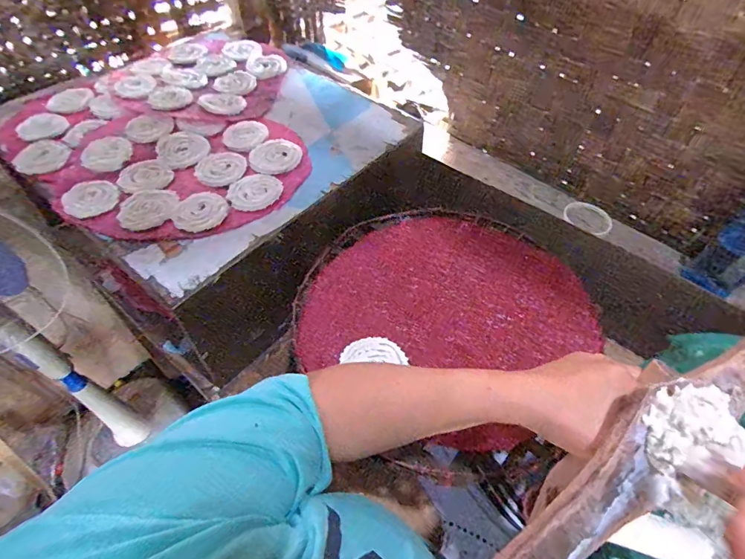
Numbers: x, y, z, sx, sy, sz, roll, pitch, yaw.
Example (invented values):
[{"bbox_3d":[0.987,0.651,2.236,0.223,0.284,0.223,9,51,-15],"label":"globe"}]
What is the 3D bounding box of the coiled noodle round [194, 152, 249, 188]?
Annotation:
[{"bbox_3d":[-0.241,-0.179,0.674,0.077,0.007,0.085,-23,56,-18],"label":"coiled noodle round"}]

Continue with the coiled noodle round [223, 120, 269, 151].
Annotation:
[{"bbox_3d":[-0.216,-0.248,0.730,0.069,0.011,0.079,13,53,9],"label":"coiled noodle round"}]

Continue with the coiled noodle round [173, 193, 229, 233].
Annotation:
[{"bbox_3d":[-0.244,-0.097,0.608,0.066,0.009,0.078,38,61,25],"label":"coiled noodle round"}]

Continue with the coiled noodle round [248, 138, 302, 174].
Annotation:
[{"bbox_3d":[-0.157,-0.202,0.689,0.082,0.011,0.079,0,52,-1],"label":"coiled noodle round"}]

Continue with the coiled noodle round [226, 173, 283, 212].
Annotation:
[{"bbox_3d":[-0.177,-0.134,0.637,0.079,0.006,0.068,-26,57,-20],"label":"coiled noodle round"}]

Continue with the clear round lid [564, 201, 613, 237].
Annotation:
[{"bbox_3d":[0.421,-0.122,0.825,0.086,0.018,0.083,35,59,23],"label":"clear round lid"}]

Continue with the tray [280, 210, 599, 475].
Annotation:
[{"bbox_3d":[0.089,0.033,0.560,0.353,0.018,0.336,0,52,-1],"label":"tray"}]

